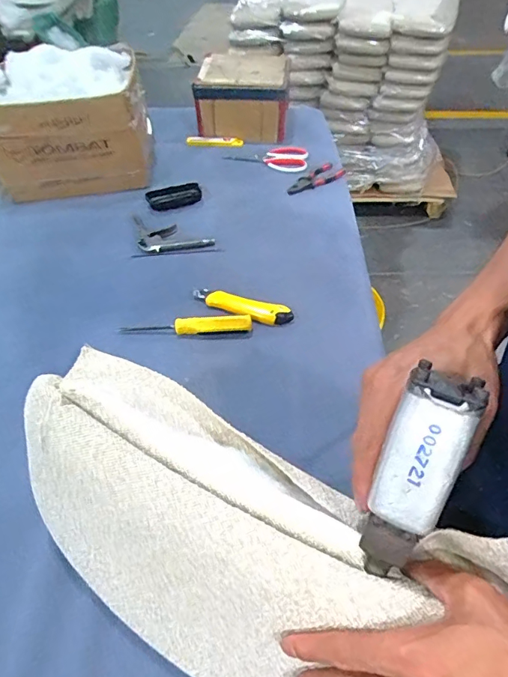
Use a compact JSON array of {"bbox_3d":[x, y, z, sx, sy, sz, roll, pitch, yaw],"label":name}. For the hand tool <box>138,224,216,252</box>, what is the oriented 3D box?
[{"bbox_3d":[-0.145,-0.188,0.861,0.136,0.020,0.055,-5,47,-3],"label":"hand tool"}]

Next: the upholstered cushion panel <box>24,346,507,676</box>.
[{"bbox_3d":[-0.044,0.150,0.365,0.348,0.189,0.139,27,51,19],"label":"upholstered cushion panel"}]

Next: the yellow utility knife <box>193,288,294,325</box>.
[{"bbox_3d":[-0.018,-0.055,0.732,0.162,0.016,0.047,18,50,18],"label":"yellow utility knife"}]

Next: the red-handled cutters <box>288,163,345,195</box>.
[{"bbox_3d":[0.138,-0.346,1.001,0.055,0.016,0.162,34,57,29],"label":"red-handled cutters"}]

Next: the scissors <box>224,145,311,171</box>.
[{"bbox_3d":[0.034,-0.431,1.077,0.190,0.031,0.083,9,48,11],"label":"scissors"}]

